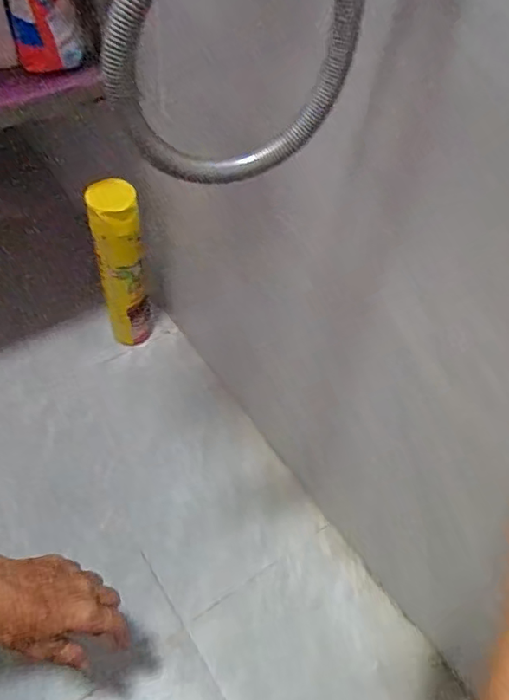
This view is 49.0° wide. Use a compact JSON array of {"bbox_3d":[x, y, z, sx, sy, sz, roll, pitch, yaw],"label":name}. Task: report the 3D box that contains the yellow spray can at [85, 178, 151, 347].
[{"bbox_3d":[-0.192,-0.116,0.823,0.080,0.280,0.068,-17,54,-12],"label":"yellow spray can"}]

